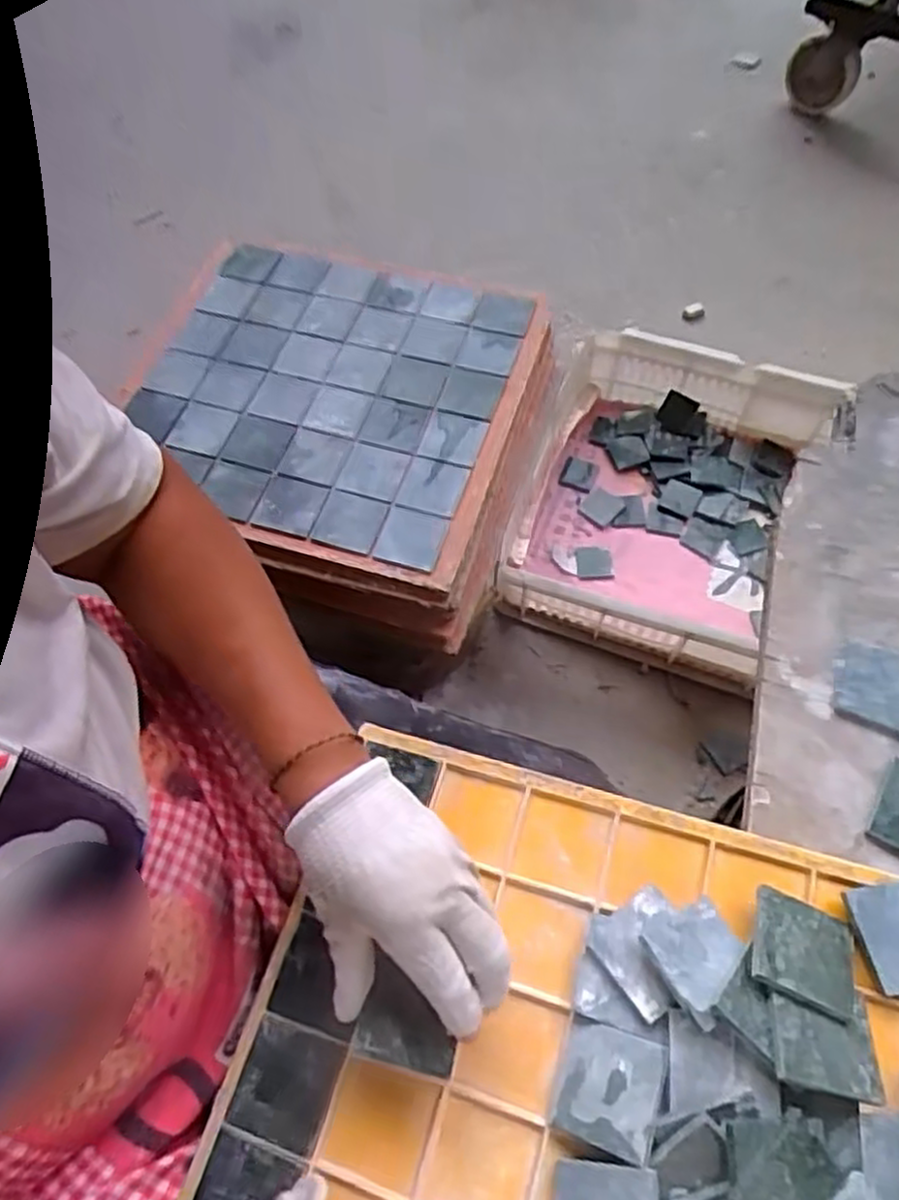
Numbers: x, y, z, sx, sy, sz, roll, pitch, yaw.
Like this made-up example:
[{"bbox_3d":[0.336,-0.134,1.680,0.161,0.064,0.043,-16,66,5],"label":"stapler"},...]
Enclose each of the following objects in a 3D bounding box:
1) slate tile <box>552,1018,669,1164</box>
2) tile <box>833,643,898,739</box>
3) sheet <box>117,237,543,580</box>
[{"bbox_3d":[0.077,0.237,0.365,0.049,0.004,0.050,-3,53,37],"label":"slate tile"},{"bbox_3d":[0.265,0.055,0.461,0.054,0.008,0.055,14,65,9],"label":"tile"},{"bbox_3d":[-0.103,-0.170,0.634,0.301,0.014,0.284,14,73,8],"label":"sheet"}]

